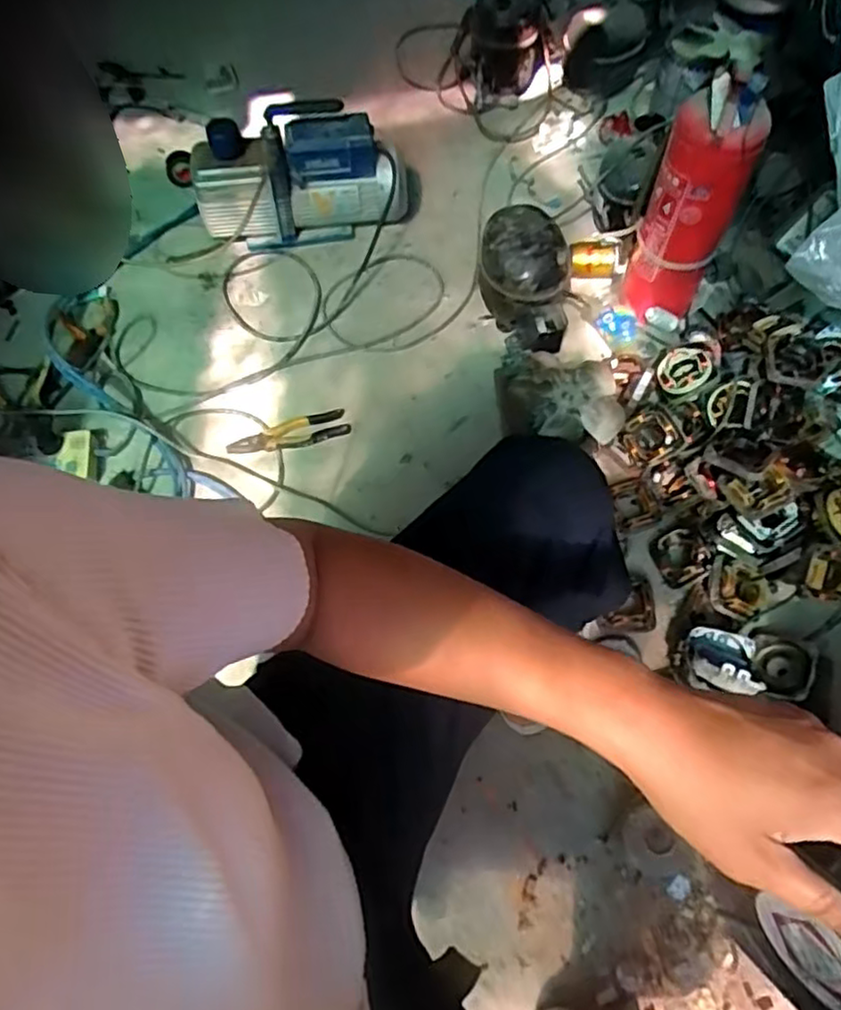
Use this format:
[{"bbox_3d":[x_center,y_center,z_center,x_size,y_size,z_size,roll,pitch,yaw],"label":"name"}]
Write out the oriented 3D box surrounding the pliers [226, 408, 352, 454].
[{"bbox_3d":[-0.218,-0.114,1.127,0.197,0.025,0.058,-20,65,-8],"label":"pliers"}]

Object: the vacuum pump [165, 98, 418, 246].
[{"bbox_3d":[-0.223,-0.645,1.280,0.446,0.234,0.186,-8,64,-2],"label":"vacuum pump"}]

